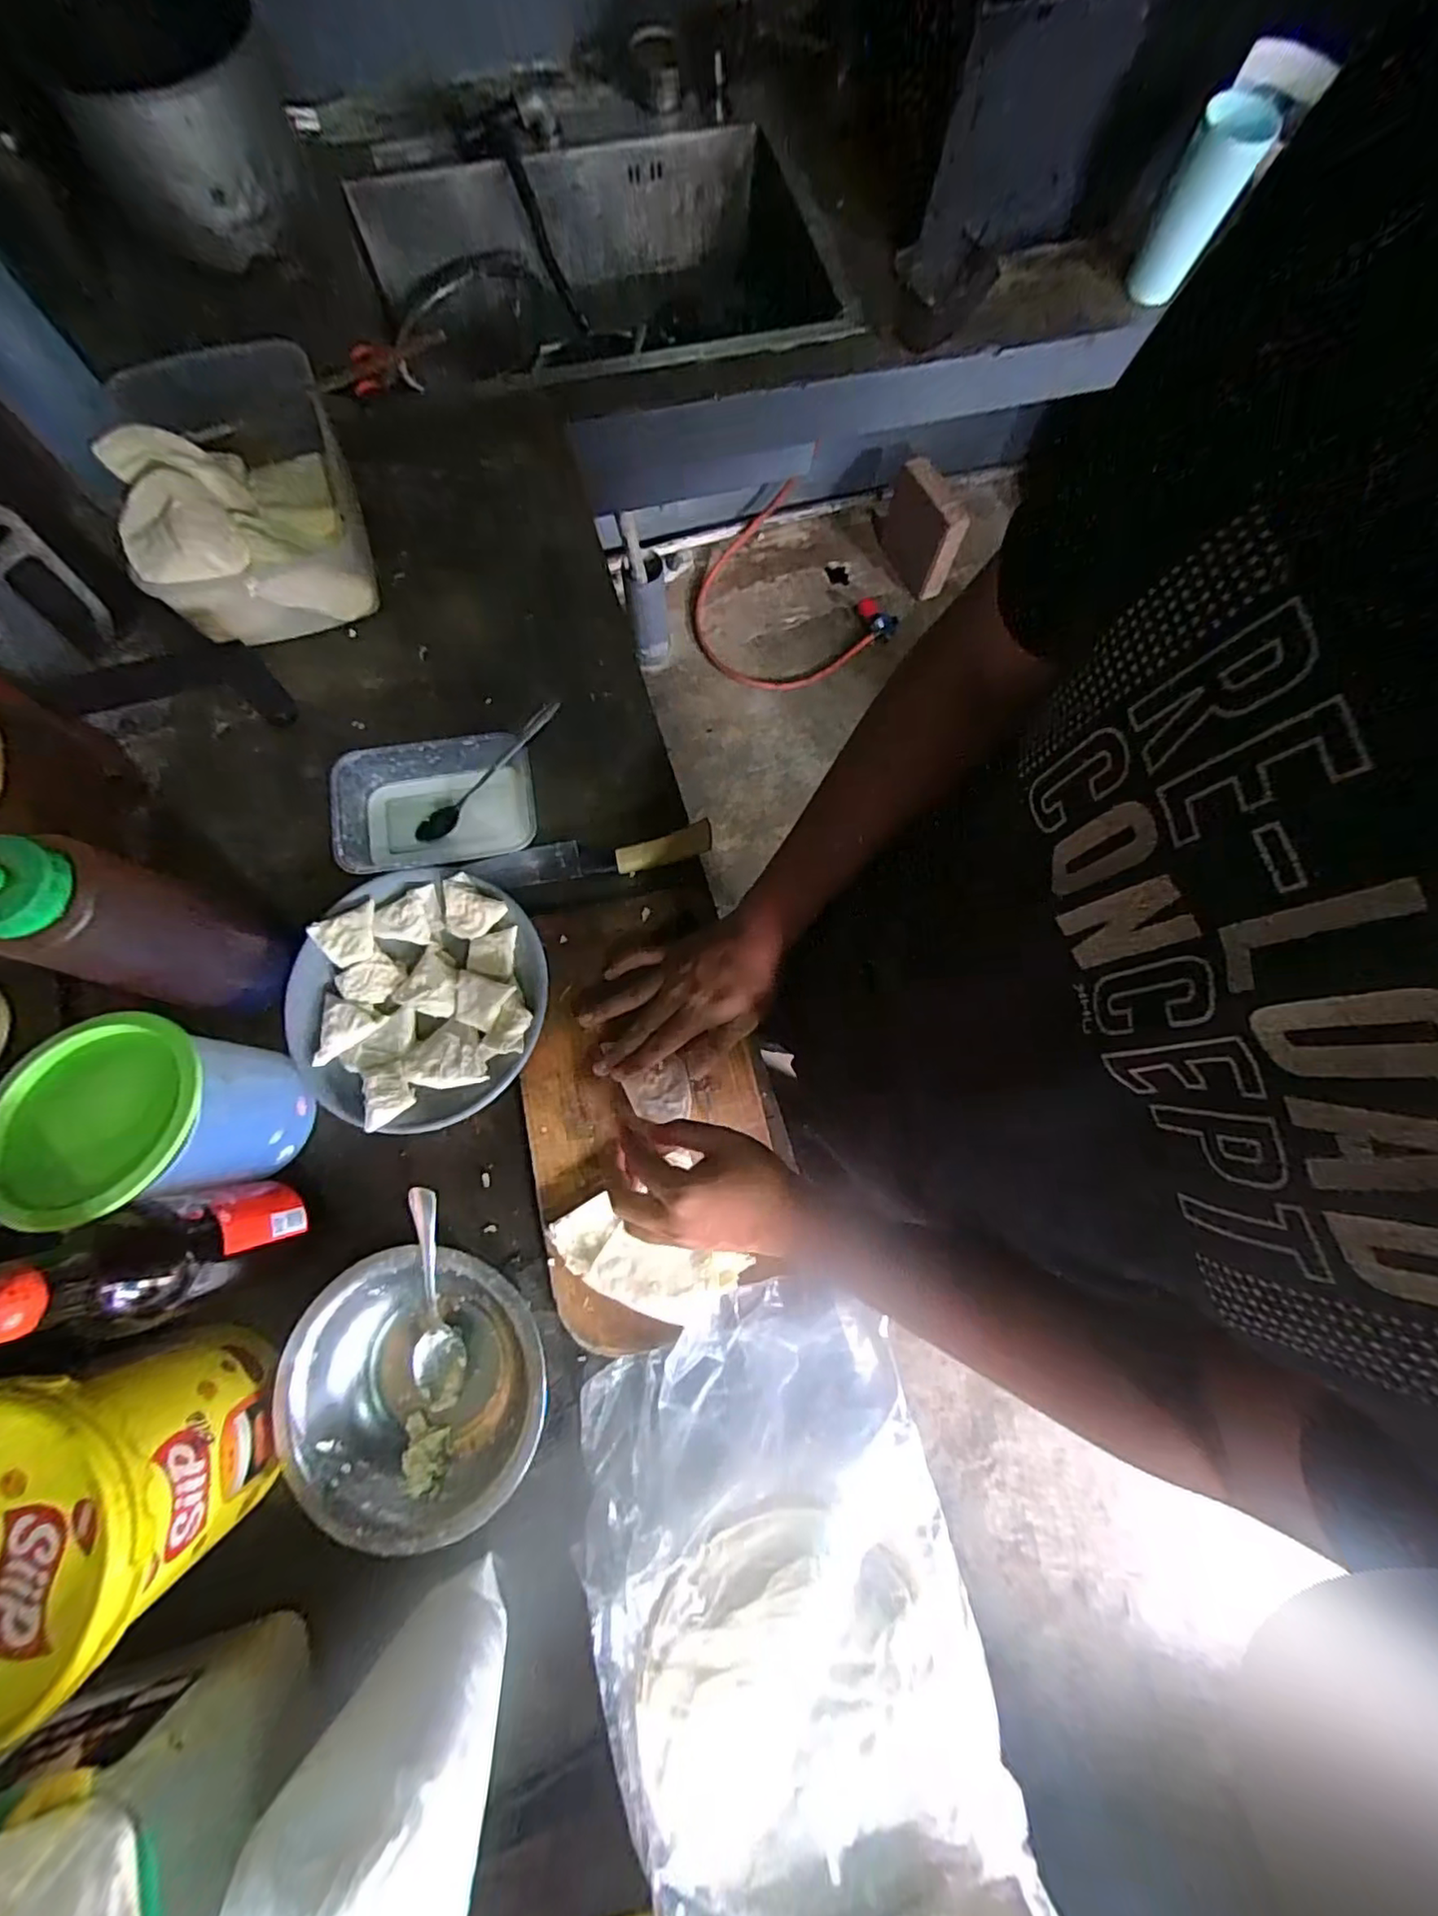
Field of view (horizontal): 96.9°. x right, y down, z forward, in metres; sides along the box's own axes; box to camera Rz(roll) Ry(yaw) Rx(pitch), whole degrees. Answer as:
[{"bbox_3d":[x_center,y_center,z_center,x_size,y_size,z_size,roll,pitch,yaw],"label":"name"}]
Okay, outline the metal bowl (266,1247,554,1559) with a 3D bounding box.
[{"bbox_3d":[-0.216,0.311,0.467,0.178,0.062,0.185,0,77,-1],"label":"metal bowl"}]

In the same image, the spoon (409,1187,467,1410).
[{"bbox_3d":[-0.214,0.251,0.475,0.035,0.025,0.182,0,103,-2],"label":"spoon"}]

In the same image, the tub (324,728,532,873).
[{"bbox_3d":[-0.261,-0.138,0.586,0.172,0.043,0.115,-11,77,-4],"label":"tub"}]

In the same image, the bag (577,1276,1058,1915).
[{"bbox_3d":[0.040,0.439,0.440,0.249,0.037,0.376,-13,75,-5],"label":"bag"}]

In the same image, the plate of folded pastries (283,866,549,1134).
[{"bbox_3d":[-0.252,0.031,0.531,0.211,0.034,0.209,0,77,-1],"label":"plate of folded pastries"}]

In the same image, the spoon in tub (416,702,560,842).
[{"bbox_3d":[-0.211,-0.170,0.590,0.176,0.025,0.022,-41,78,6],"label":"spoon in tub"}]

